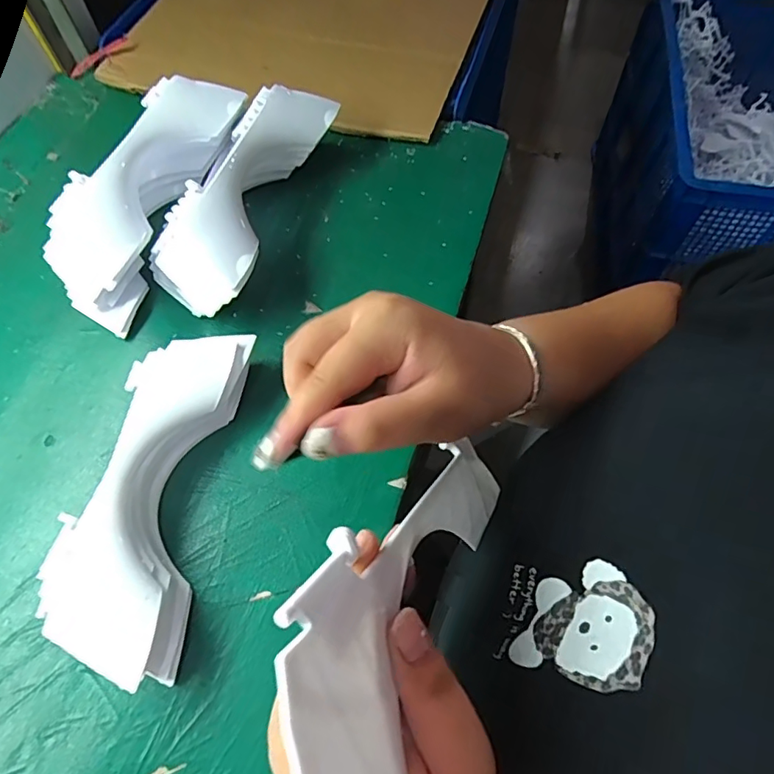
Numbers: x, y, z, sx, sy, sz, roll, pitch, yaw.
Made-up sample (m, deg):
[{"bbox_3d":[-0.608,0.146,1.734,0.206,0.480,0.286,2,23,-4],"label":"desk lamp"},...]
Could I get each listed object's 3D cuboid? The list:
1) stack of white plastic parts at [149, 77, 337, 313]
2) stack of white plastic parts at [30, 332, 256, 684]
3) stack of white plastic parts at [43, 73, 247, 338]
[{"bbox_3d":[-0.149,-0.189,0.523,0.117,0.083,0.264,16,65,10],"label":"stack of white plastic parts"},{"bbox_3d":[-0.179,0.075,0.407,0.097,0.050,0.268,6,63,6],"label":"stack of white plastic parts"},{"bbox_3d":[-0.234,-0.193,0.521,0.088,0.091,0.267,20,66,12],"label":"stack of white plastic parts"}]

